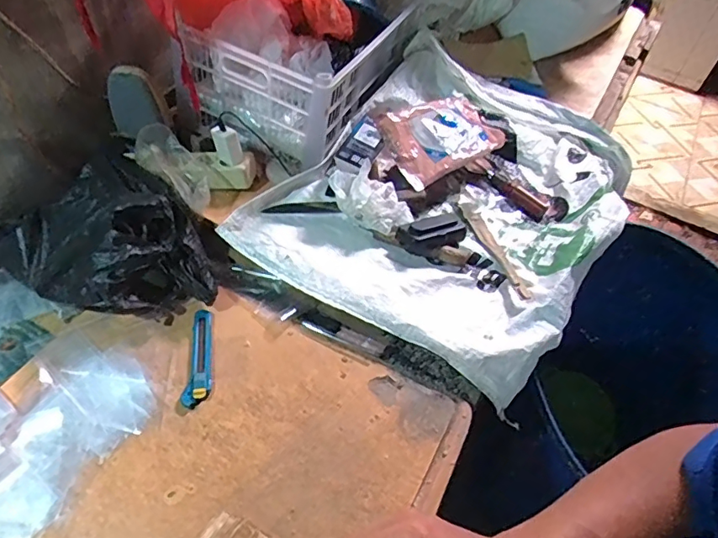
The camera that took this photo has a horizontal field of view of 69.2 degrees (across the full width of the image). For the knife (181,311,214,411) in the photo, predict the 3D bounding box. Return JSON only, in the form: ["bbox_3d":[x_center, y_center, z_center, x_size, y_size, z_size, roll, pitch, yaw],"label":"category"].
[{"bbox_3d":[-0.205,0.113,0.680,0.035,0.010,0.143,-1,49,-4],"label":"knife"}]

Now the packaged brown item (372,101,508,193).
[{"bbox_3d":[0.143,-0.224,0.872,0.205,0.034,0.127,-29,78,-26],"label":"packaged brown item"}]

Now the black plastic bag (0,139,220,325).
[{"bbox_3d":[-0.362,-0.038,0.733,0.250,0.120,0.299,-32,57,-27],"label":"black plastic bag"}]

